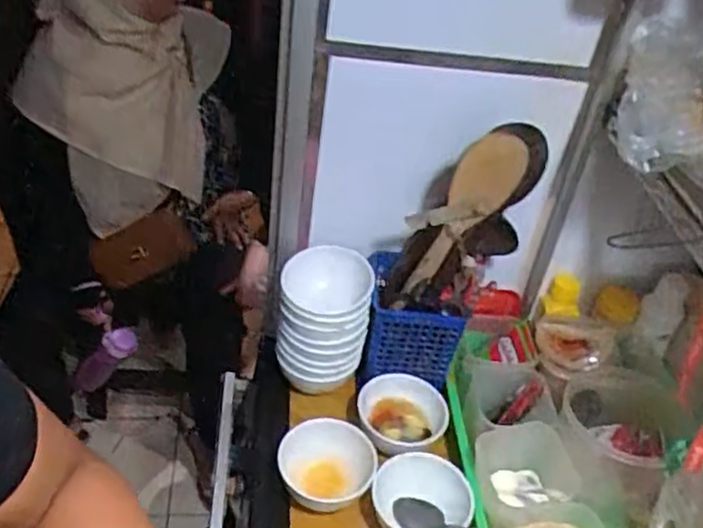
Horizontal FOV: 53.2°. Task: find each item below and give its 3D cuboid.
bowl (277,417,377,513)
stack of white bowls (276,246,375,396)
[{"bbox_3d":[-0.025,0.202,0.685,0.091,0.051,0.084,4,37,-3],"label":"bowl"},{"bbox_3d":[-0.027,0.057,0.750,0.088,0.145,0.090,10,37,4],"label":"stack of white bowls"}]

